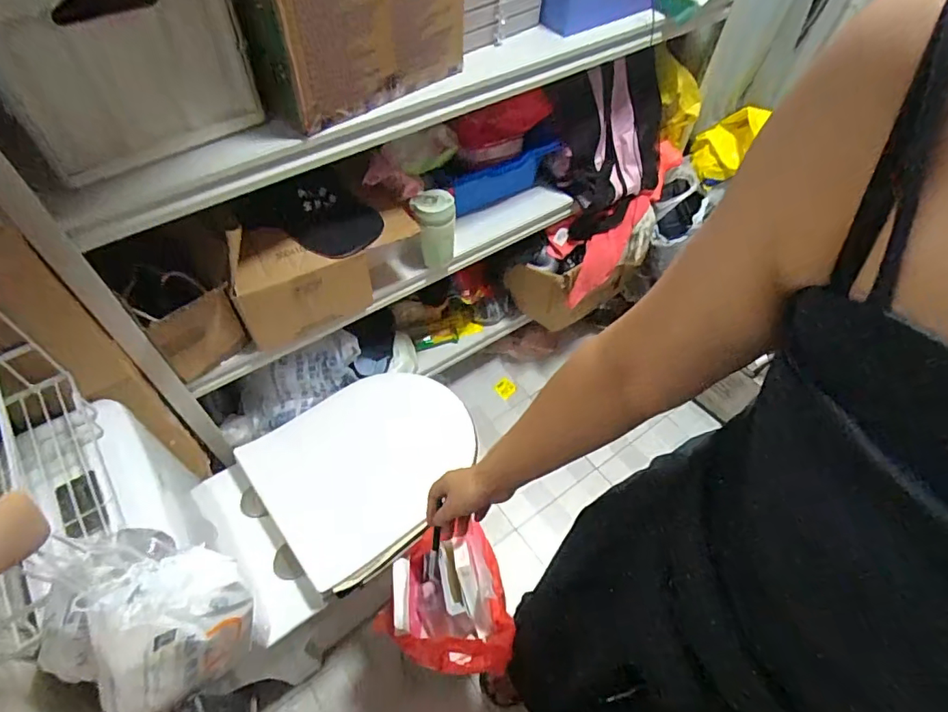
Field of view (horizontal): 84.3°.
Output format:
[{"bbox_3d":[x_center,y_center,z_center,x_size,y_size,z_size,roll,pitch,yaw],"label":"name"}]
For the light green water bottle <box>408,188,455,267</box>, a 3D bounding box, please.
[{"bbox_3d":[-0.082,-0.259,1.084,0.088,0.151,0.069,-21,58,-15],"label":"light green water bottle"}]

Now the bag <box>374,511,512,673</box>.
[{"bbox_3d":[-0.046,0.408,0.909,0.198,0.206,0.226,-4,55,-5],"label":"bag"}]

